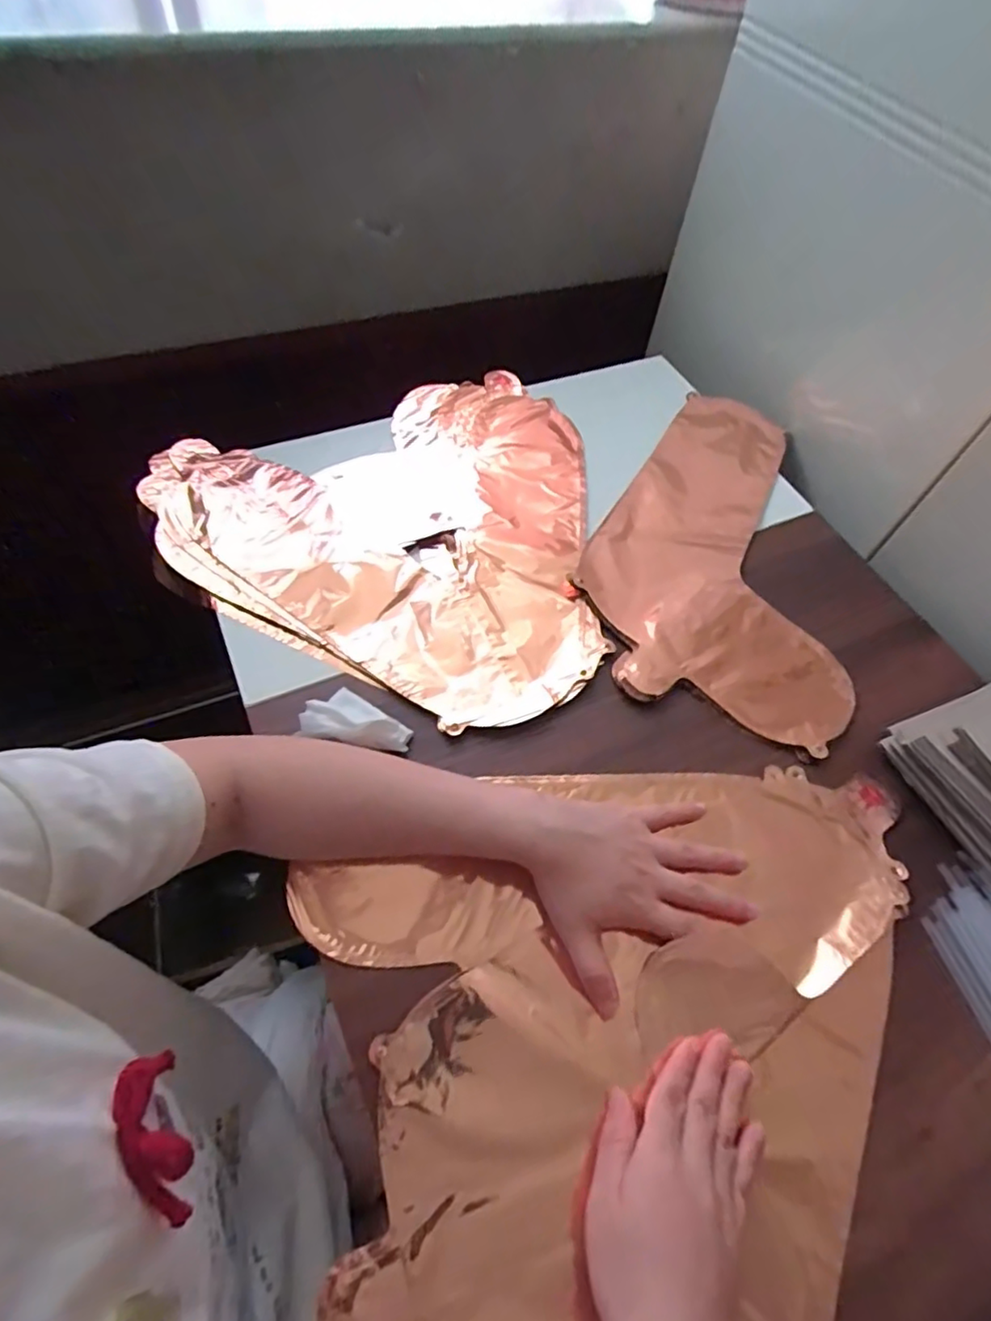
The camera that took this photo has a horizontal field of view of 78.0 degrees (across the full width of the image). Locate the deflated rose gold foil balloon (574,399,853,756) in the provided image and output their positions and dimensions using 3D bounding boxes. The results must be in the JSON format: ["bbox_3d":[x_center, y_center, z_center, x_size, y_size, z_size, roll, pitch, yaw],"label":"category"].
[{"bbox_3d":[0.194,-0.123,0.585,0.213,0.008,0.420,7,58,0],"label":"deflated rose gold foil balloon"}]

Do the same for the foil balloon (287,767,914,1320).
[{"bbox_3d":[0.103,0.234,0.361,0.396,0.012,0.345,-10,60,-10],"label":"foil balloon"}]

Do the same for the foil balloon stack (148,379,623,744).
[{"bbox_3d":[-0.063,-0.110,0.553,0.395,0.018,0.381,-25,63,-18],"label":"foil balloon stack"}]

